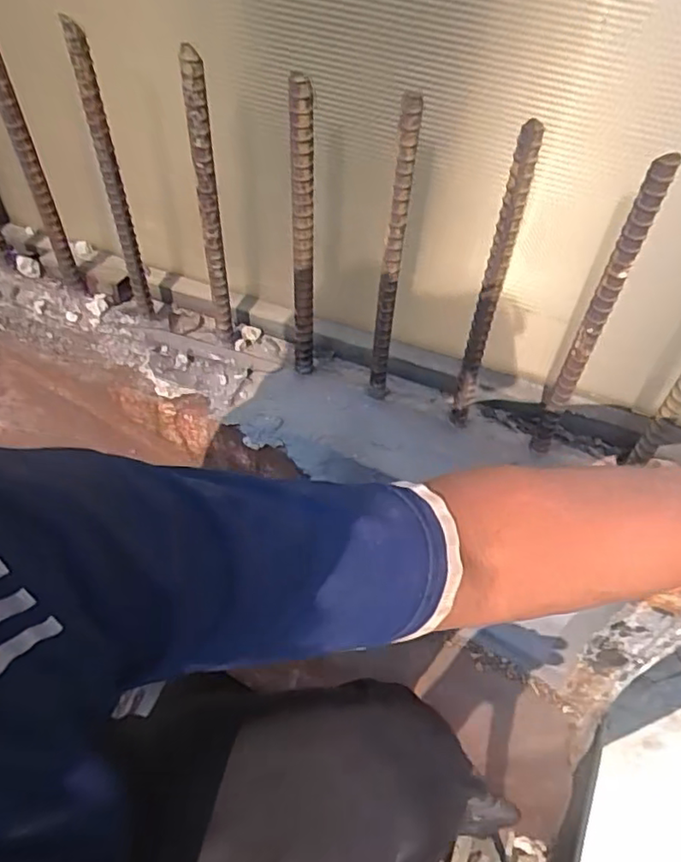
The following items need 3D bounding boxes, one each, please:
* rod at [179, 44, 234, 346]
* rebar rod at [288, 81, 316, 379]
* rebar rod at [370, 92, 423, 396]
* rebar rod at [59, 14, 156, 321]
[{"bbox_3d":[-0.134,-0.218,0.647,0.021,0.322,0.014,-14,53,-15],"label":"rod"},{"bbox_3d":[-0.038,-0.174,0.637,0.025,0.347,0.017,-2,51,-6],"label":"rebar rod"},{"bbox_3d":[0.050,-0.149,0.619,0.018,0.346,0.017,9,49,4],"label":"rebar rod"},{"bbox_3d":[-0.241,-0.254,0.670,0.022,0.327,0.022,-14,53,-15],"label":"rebar rod"}]

